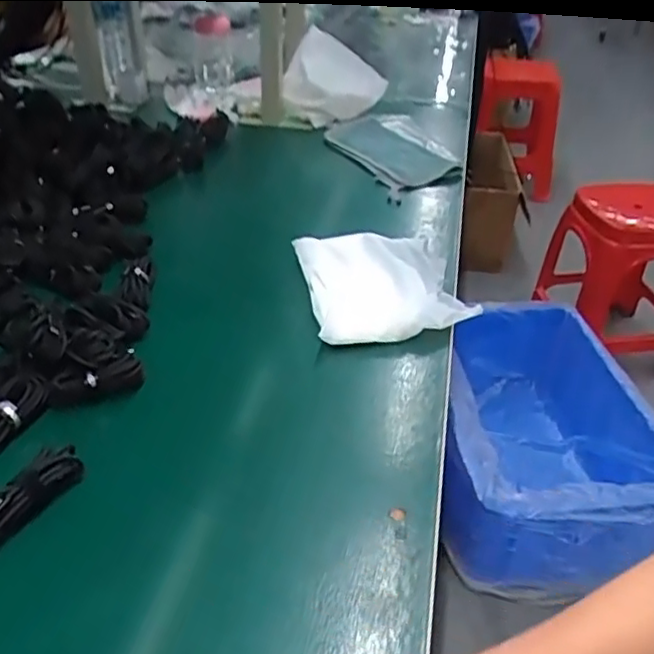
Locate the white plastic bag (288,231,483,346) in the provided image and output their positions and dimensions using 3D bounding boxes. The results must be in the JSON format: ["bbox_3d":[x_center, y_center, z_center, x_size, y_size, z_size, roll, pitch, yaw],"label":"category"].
[{"bbox_3d":[0.059,-0.050,0.667,0.155,0.036,0.179,-5,37,-9],"label":"white plastic bag"}]

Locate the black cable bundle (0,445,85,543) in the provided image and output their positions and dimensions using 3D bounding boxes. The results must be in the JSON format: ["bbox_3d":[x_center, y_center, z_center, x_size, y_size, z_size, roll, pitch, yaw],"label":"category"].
[{"bbox_3d":[-0.208,0.113,0.444,0.029,0.017,0.079,23,41,27],"label":"black cable bundle"}]

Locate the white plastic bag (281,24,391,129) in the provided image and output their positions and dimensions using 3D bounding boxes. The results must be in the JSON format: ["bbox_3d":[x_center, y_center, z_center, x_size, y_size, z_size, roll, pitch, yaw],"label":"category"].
[{"bbox_3d":[0.016,-0.435,1.108,0.159,0.110,0.116,15,37,12],"label":"white plastic bag"}]

